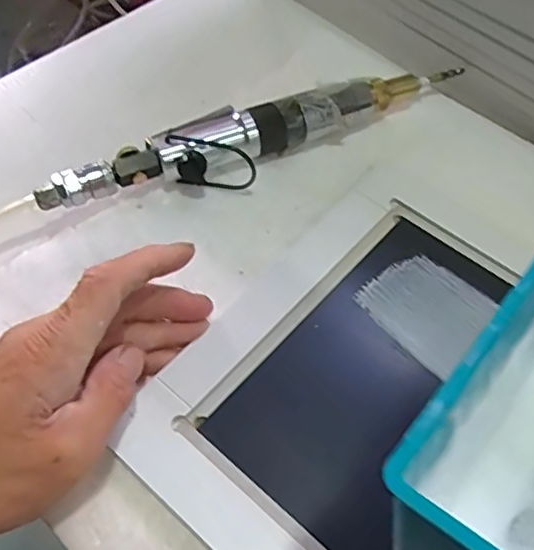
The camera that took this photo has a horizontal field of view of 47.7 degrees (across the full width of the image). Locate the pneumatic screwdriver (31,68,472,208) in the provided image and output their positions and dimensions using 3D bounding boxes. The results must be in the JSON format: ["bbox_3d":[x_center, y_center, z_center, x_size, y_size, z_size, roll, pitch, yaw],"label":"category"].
[{"bbox_3d":[0.000,-0.096,0.406,0.298,0.028,0.046,-24,60,-16],"label":"pneumatic screwdriver"}]

